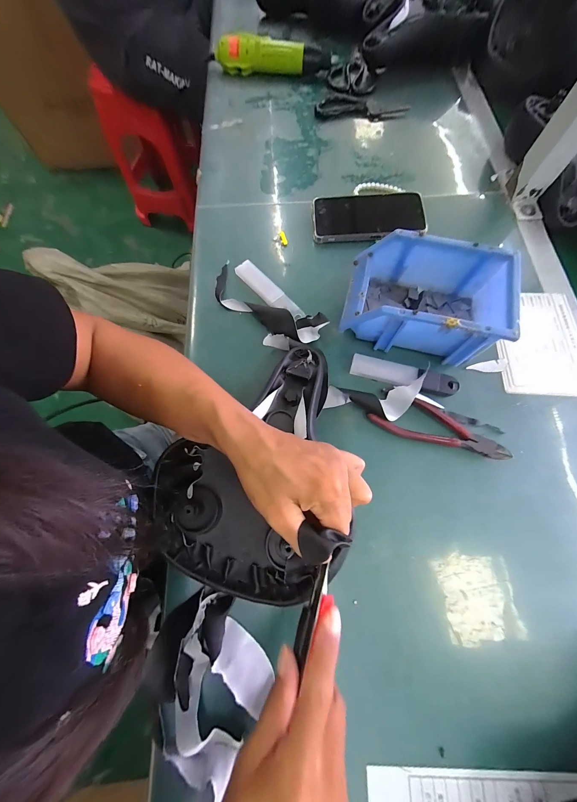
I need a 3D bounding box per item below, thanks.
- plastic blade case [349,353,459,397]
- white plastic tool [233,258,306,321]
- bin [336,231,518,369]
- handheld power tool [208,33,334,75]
[{"bbox_3d":[0.141,-0.031,0.342,0.126,0.016,0.029,15,72,5],"label":"plastic blade case"},{"bbox_3d":[-0.028,-0.150,0.381,0.027,0.009,0.117,-42,77,-7],"label":"white plastic tool"},{"bbox_3d":[0.163,-0.124,0.341,0.172,0.077,0.117,13,72,5],"label":"bin"},{"bbox_3d":[-0.036,-0.698,0.559,0.240,0.042,0.041,5,72,2],"label":"handheld power tool"}]

